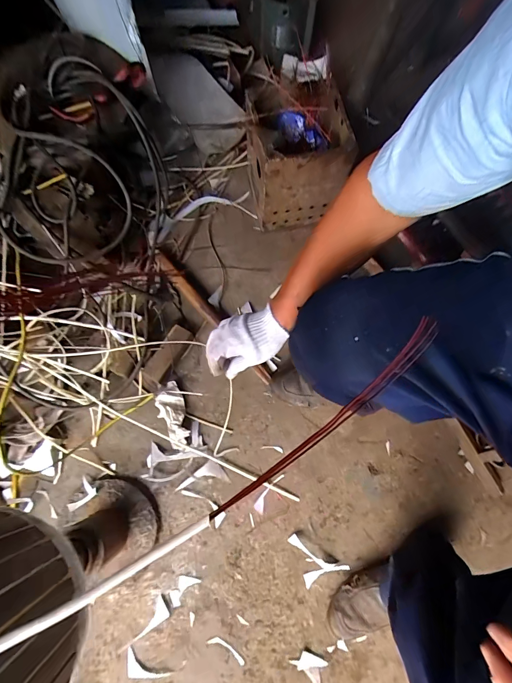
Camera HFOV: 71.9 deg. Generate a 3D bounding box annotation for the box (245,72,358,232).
[{"bbox_3d":[0.086,-0.401,0.810,0.193,0.279,0.179,-15,77,-5],"label":"box"}]

